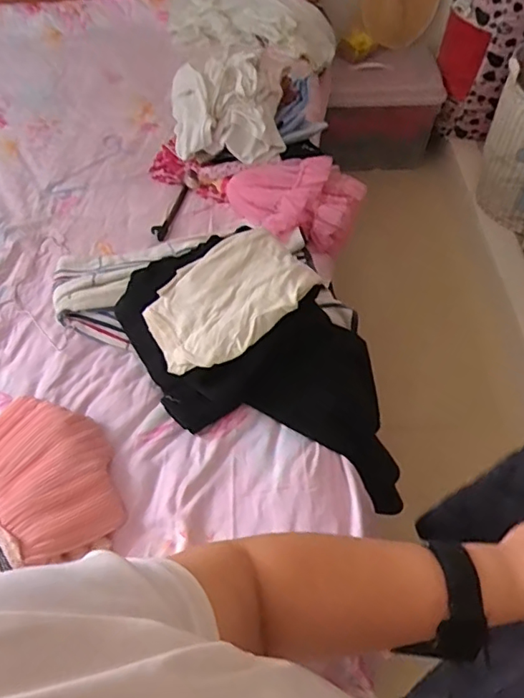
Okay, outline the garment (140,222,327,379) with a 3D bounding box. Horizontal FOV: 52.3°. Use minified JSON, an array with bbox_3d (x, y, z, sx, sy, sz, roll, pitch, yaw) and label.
[{"bbox_3d":[-0.067,-0.079,0.967,0.278,0.100,0.201,-33,60,-21],"label":"garment"}]

